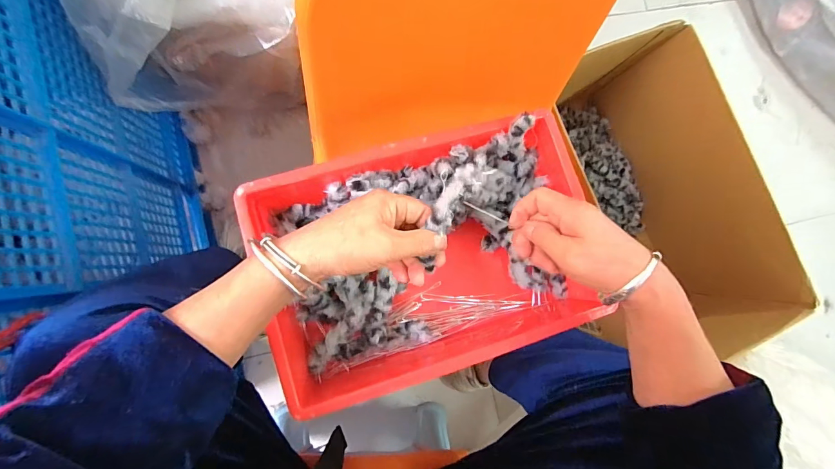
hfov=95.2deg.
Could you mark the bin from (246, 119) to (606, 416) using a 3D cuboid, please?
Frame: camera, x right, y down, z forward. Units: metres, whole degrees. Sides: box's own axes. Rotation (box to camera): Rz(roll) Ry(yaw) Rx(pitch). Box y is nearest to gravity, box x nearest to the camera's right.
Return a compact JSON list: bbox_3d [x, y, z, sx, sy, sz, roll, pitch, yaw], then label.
[{"bbox_3d":[0.011,0.025,0.443,0.354,0.092,0.246,-15,88,-9],"label":"bin"}]

